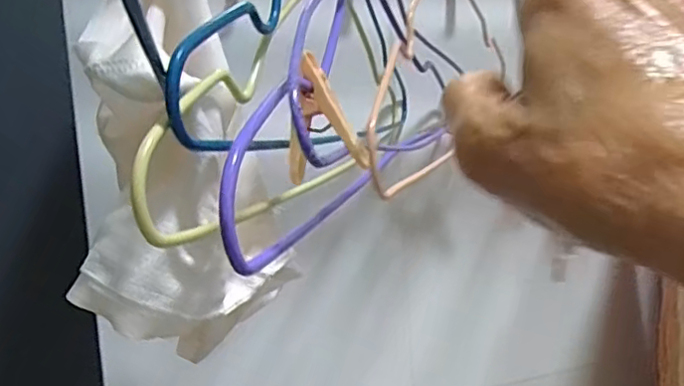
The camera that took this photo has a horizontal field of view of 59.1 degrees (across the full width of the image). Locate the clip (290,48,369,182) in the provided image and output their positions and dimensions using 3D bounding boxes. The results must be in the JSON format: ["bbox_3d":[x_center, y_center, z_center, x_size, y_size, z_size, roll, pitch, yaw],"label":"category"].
[{"bbox_3d":[-0.007,-0.032,0.245,0.031,0.047,0.016,-5,5,-12],"label":"clip"}]

